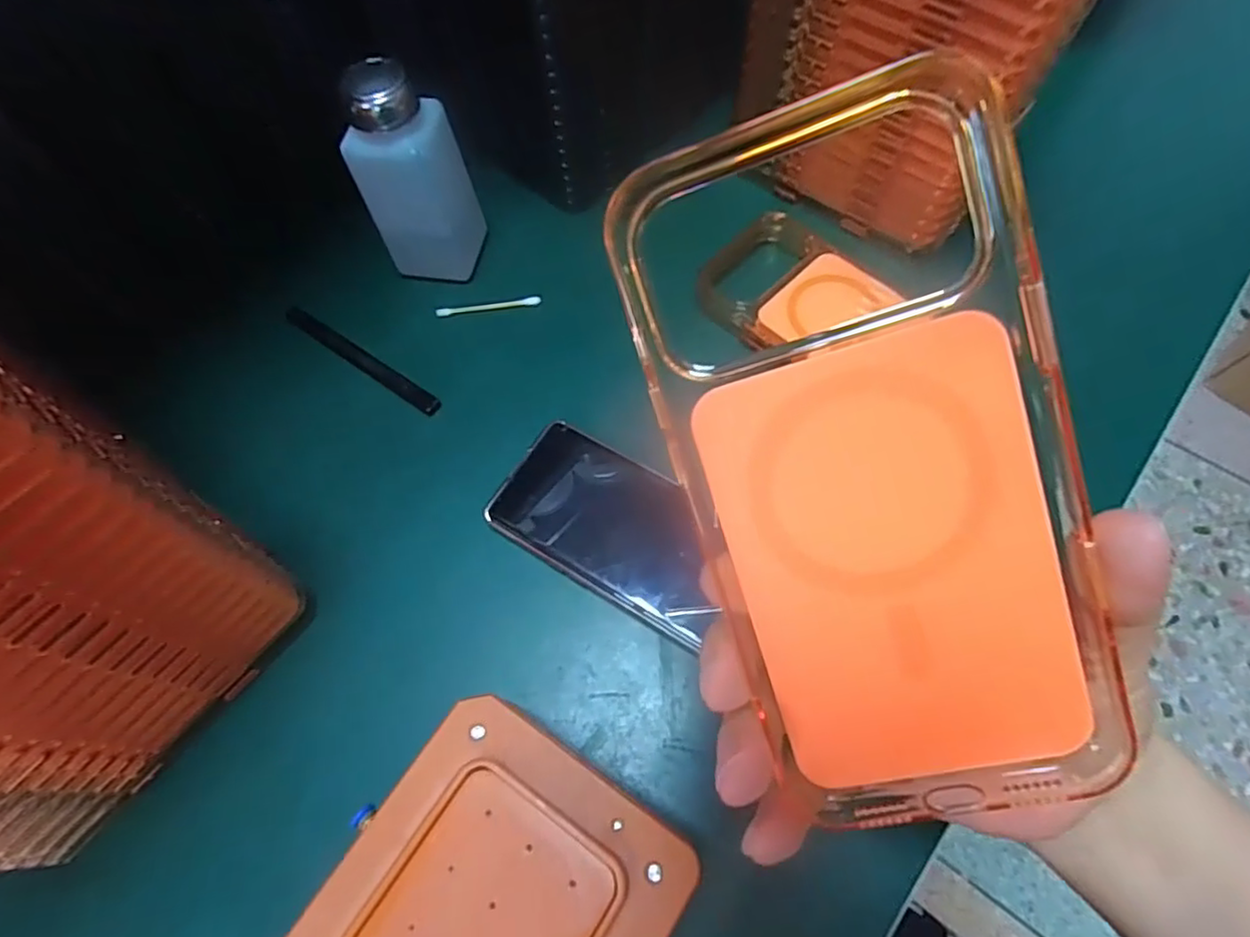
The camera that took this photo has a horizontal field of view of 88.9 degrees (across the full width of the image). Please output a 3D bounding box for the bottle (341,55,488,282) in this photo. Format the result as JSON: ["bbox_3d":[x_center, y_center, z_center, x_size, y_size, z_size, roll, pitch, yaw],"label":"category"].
[{"bbox_3d":[-0.129,-0.174,0.394,0.057,0.121,0.053,11,67,8],"label":"bottle"}]

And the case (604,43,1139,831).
[{"bbox_3d":[0.059,0.006,0.146,0.083,0.011,0.168,-18,100,14],"label":"case"}]

